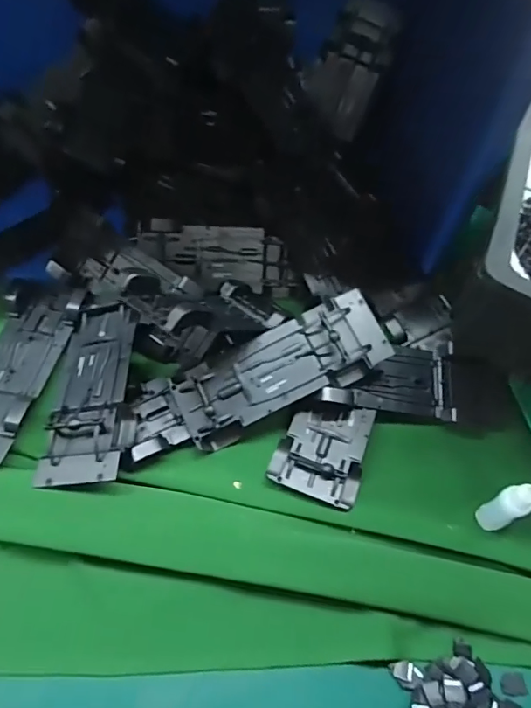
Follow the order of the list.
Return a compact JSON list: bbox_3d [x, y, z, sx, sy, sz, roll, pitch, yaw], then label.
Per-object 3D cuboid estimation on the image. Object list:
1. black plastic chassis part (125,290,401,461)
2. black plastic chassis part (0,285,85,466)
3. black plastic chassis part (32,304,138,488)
[{"bbox_3d":[-0.004,0.019,0.448,0.235,0.030,0.078,-25,74,-3],"label":"black plastic chassis part"},{"bbox_3d":[-0.234,0.011,0.455,0.076,0.028,0.183,13,56,-1],"label":"black plastic chassis part"},{"bbox_3d":[-0.152,0.031,0.437,0.071,0.031,0.171,-7,58,11],"label":"black plastic chassis part"}]

